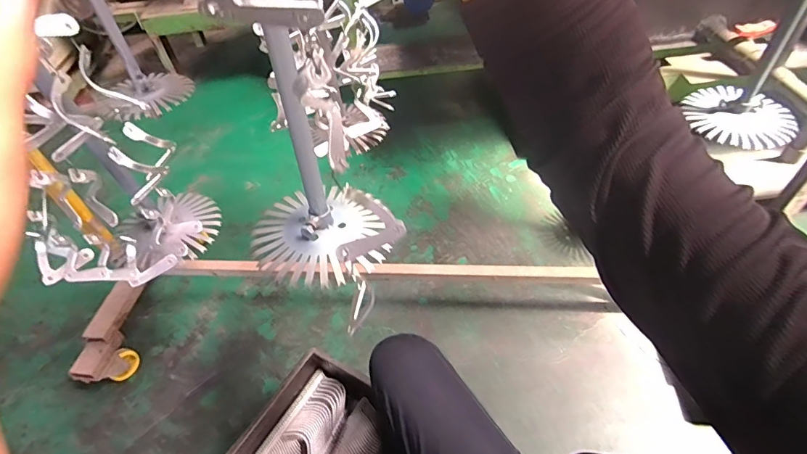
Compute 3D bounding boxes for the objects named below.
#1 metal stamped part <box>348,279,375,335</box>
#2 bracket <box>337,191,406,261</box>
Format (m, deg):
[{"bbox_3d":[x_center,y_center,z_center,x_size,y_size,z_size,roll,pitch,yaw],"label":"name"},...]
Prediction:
[{"bbox_3d":[-0.048,0.097,0.520,0.025,0.015,0.067,5,49,9],"label":"metal stamped part"},{"bbox_3d":[-0.031,0.003,0.442,0.064,0.075,0.011,11,17,-6],"label":"bracket"}]

